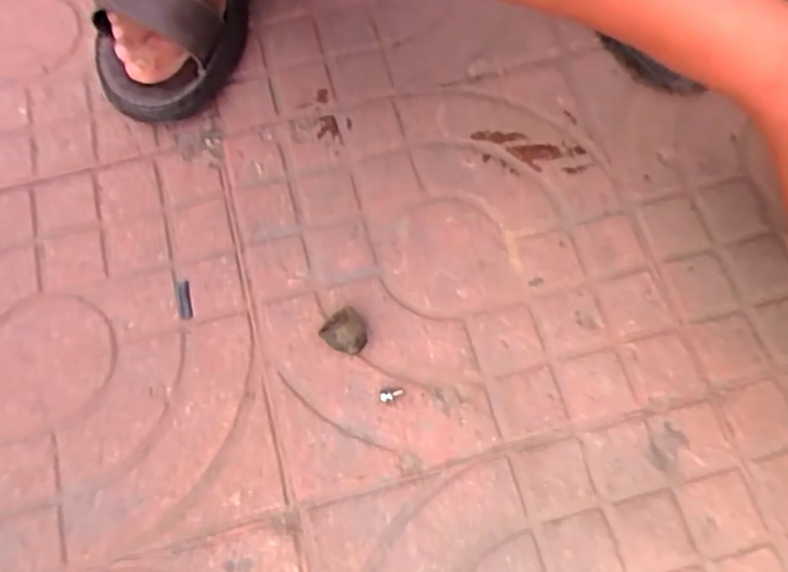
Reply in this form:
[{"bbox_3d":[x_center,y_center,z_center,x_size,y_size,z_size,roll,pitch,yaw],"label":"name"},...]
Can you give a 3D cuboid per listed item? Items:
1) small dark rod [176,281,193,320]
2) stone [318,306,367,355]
[{"bbox_3d":[-0.157,0.010,0.506,0.010,0.004,0.032,-15,69,-3],"label":"small dark rod"},{"bbox_3d":[-0.034,0.031,0.478,0.032,0.032,0.030,-1,69,2],"label":"stone"}]

